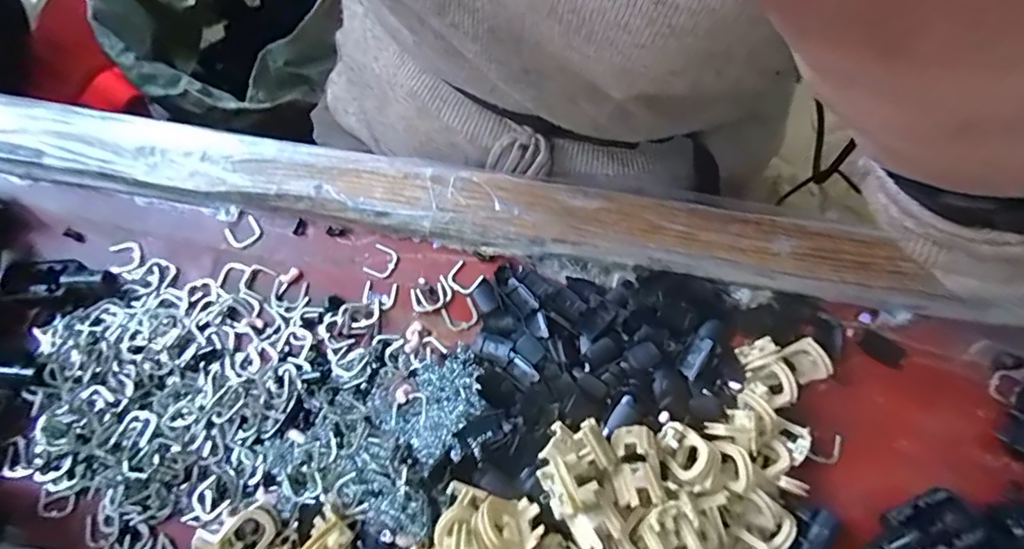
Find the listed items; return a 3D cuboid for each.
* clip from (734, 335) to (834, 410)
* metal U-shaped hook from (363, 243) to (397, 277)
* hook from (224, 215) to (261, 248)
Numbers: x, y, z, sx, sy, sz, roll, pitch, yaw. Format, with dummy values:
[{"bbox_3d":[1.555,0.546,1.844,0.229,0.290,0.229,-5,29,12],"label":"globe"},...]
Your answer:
[{"bbox_3d":[0.149,0.048,0.264,0.042,0.024,0.032,-28,75,-9],"label":"clip"},{"bbox_3d":[-0.080,-0.008,0.295,0.017,0.004,0.019,25,77,8],"label":"metal U-shaped hook"},{"bbox_3d":[-0.168,-0.026,0.301,0.020,0.004,0.016,-29,76,-6],"label":"hook"}]

